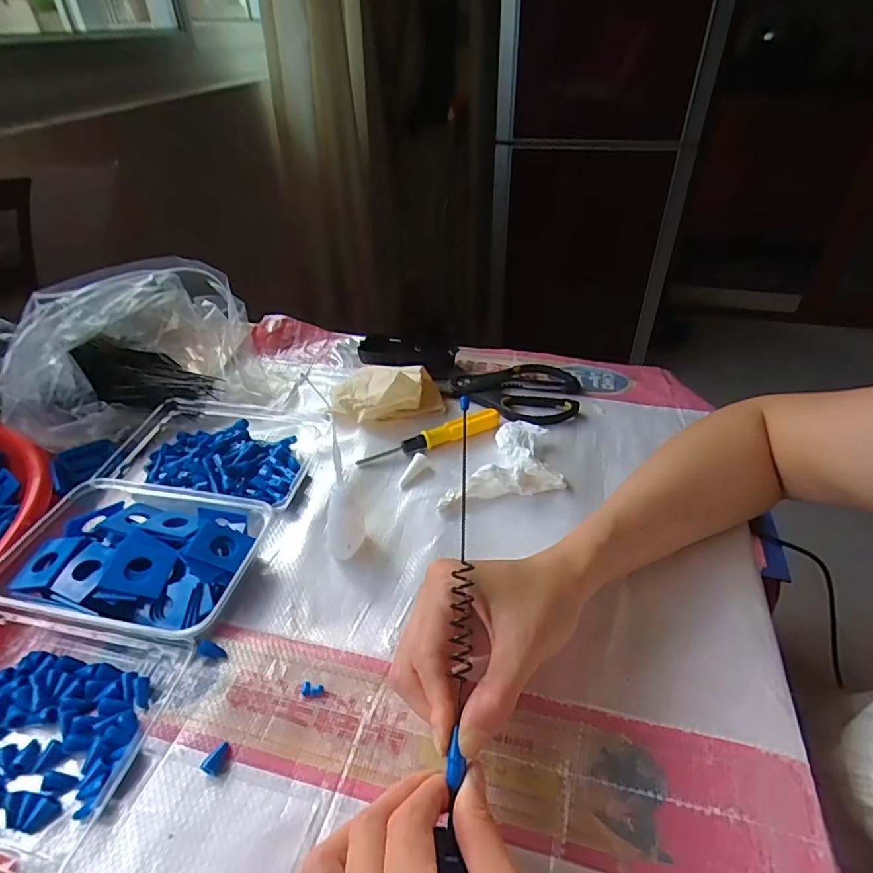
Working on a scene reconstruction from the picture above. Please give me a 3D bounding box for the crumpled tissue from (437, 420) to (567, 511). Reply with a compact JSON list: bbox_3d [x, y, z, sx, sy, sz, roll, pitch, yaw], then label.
[{"bbox_3d":[0.049,0.020,0.455,0.105,0.027,0.080,-8,39,-7],"label":"crumpled tissue"}]

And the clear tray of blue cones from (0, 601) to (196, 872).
[{"bbox_3d":[-0.249,0.159,0.293,0.163,0.033,0.116,6,40,10],"label":"clear tray of blue cones"}]

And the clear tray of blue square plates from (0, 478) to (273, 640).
[{"bbox_3d":[-0.212,0.088,0.375,0.161,0.037,0.115,6,40,10],"label":"clear tray of blue square plates"}]

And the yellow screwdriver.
[{"bbox_3d":[-0.005,0.001,0.487,0.140,0.016,0.017,-18,41,-18],"label":"yellow screwdriver"}]

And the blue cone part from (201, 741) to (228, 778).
[{"bbox_3d":[-0.122,0.178,0.289,0.012,0.004,0.016,9,40,13],"label":"blue cone part"}]

